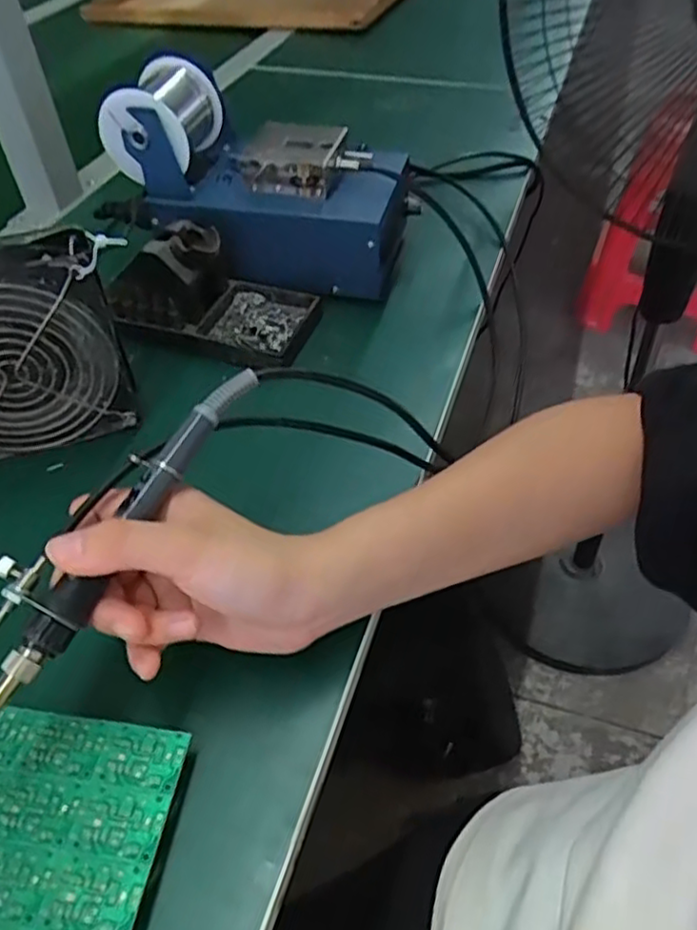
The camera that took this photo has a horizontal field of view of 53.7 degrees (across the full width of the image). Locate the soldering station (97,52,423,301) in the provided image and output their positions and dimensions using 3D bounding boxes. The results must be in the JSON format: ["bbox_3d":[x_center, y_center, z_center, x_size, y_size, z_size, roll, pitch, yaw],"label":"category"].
[{"bbox_3d":[-0.062,-0.211,0.518,0.203,0.133,0.095,10,48,12],"label":"soldering station"}]

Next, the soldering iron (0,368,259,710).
[{"bbox_3d":[-0.110,0.033,0.289,0.039,0.017,0.201,23,65,22],"label":"soldering iron"}]

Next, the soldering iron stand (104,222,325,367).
[{"bbox_3d":[-0.093,-0.128,0.489,0.127,0.069,0.083,15,50,16],"label":"soldering iron stand"}]

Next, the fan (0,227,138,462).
[{"bbox_3d":[-0.194,-0.066,0.400,0.125,0.118,0.046,-17,49,-13],"label":"fan"}]

